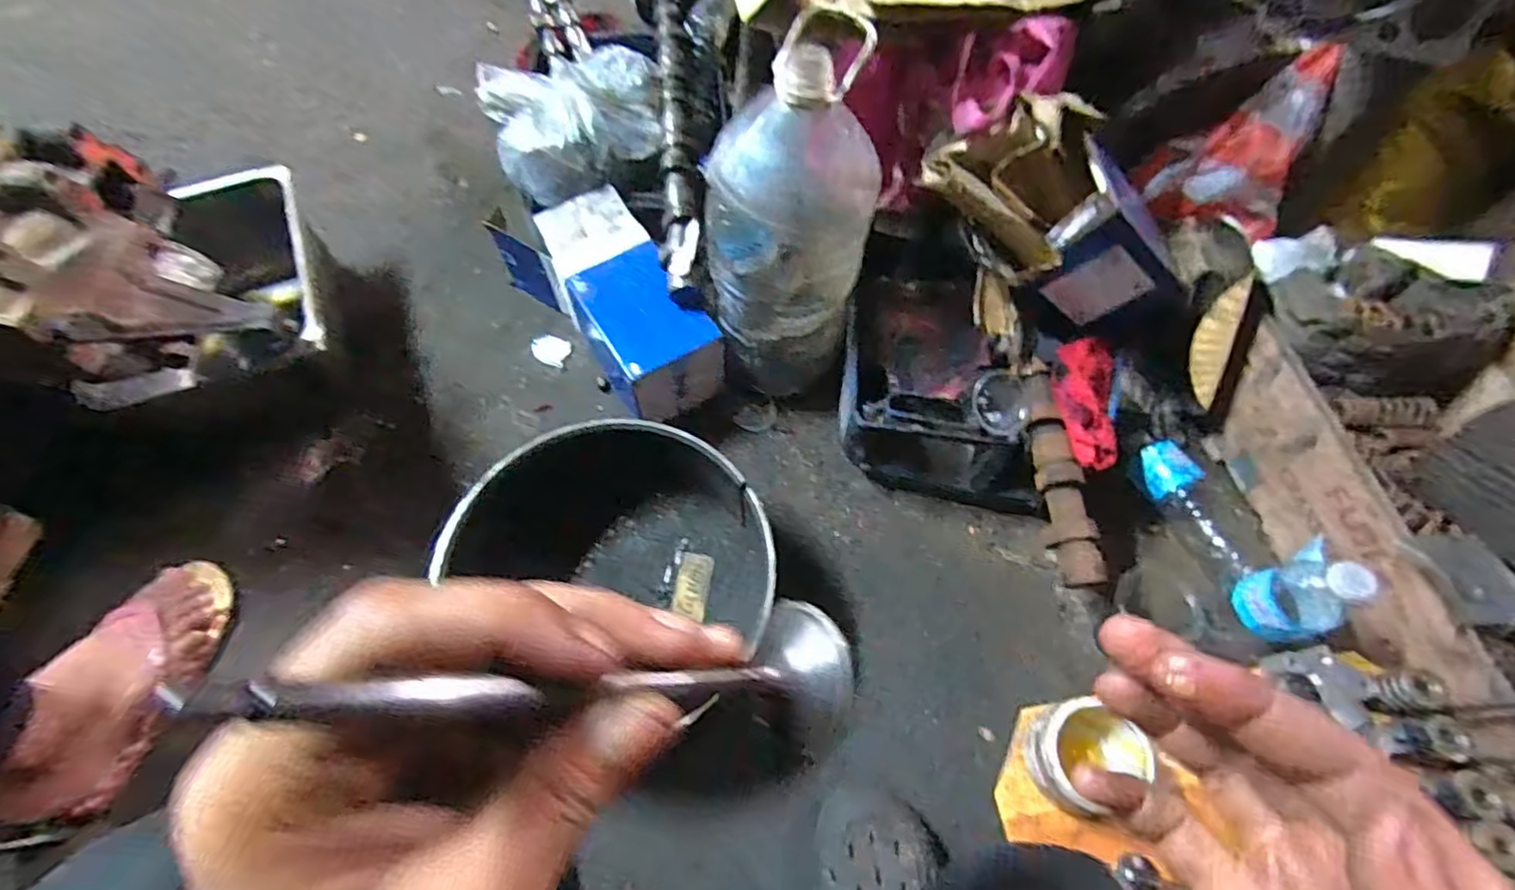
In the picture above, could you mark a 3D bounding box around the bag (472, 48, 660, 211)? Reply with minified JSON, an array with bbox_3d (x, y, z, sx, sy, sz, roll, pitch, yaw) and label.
[{"bbox_3d":[-0.225,-0.423,0.848,0.221,0.084,0.189,-21,66,-10],"label":"bag"}]

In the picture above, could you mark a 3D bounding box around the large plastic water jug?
[{"bbox_3d":[0.034,-0.213,0.701,0.170,0.363,0.144,-17,66,-9],"label":"large plastic water jug"}]

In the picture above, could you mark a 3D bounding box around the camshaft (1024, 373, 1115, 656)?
[{"bbox_3d":[0.309,0.036,0.681,0.046,0.040,0.245,-7,65,-4],"label":"camshaft"}]

